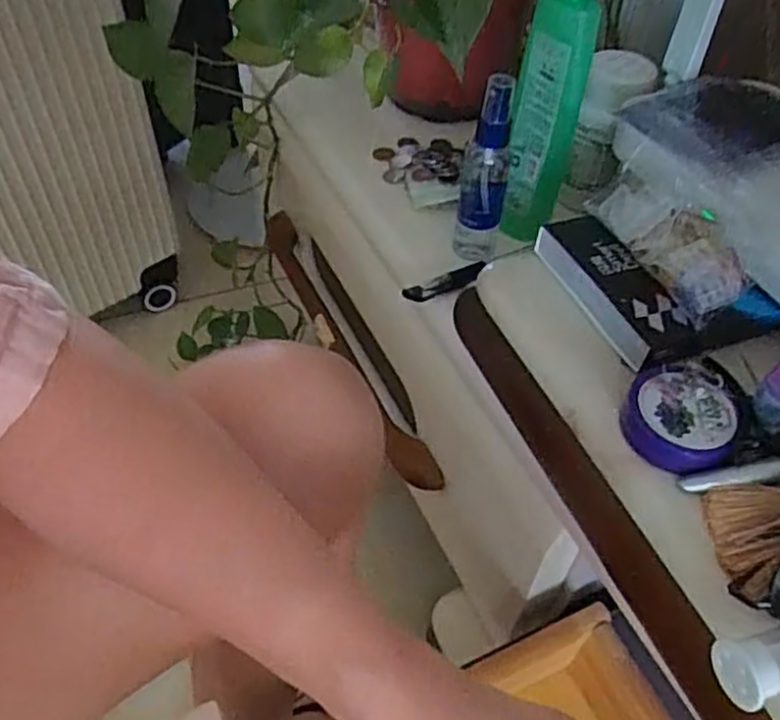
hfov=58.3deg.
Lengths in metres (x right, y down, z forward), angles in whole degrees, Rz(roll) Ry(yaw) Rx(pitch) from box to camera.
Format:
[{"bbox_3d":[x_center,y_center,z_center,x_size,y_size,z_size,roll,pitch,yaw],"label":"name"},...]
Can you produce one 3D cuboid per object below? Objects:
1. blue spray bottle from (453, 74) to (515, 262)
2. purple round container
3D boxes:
[{"bbox_3d":[0.068,-0.135,0.490,0.032,0.114,0.038,7,49,3],"label":"blue spray bottle"},{"bbox_3d":[0.138,0.026,0.332,0.049,0.018,0.057,15,50,10],"label":"purple round container"}]

